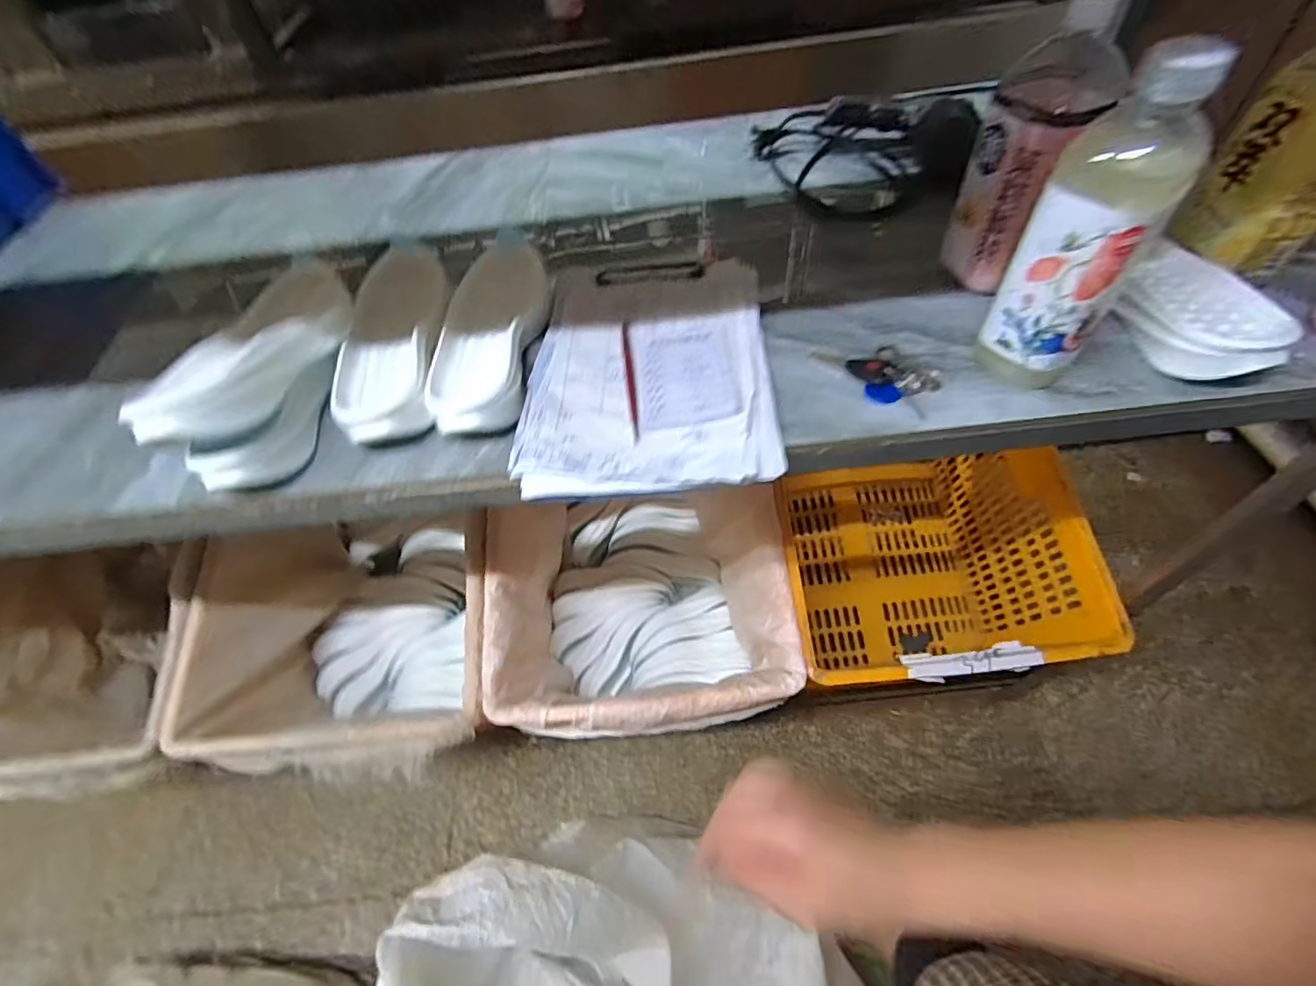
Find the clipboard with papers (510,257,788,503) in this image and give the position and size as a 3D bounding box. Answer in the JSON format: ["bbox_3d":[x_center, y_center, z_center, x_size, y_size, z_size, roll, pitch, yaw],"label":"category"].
[{"bbox_3d":[-0.006,-0.129,0.534,0.216,0.020,0.309,0,54,4],"label":"clipboard with papers"}]

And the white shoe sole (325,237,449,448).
[{"bbox_3d":[-0.259,-0.160,0.556,0.094,0.032,0.266,-8,54,-2],"label":"white shoe sole"}]

